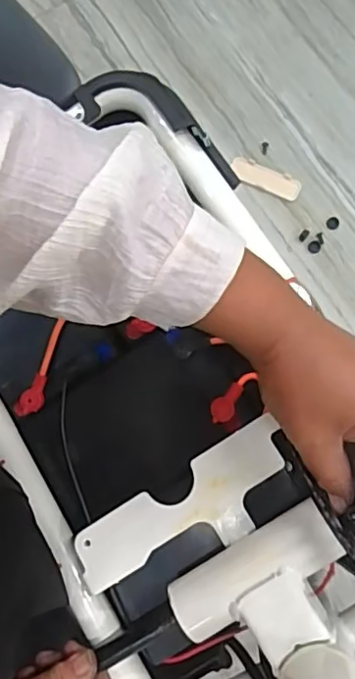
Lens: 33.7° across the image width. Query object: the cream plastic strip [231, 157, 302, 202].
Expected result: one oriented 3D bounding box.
[{"bbox_3d":[0.113,-0.206,0.753,0.092,0.005,0.039,21,64,3],"label":"cream plastic strip"}]

